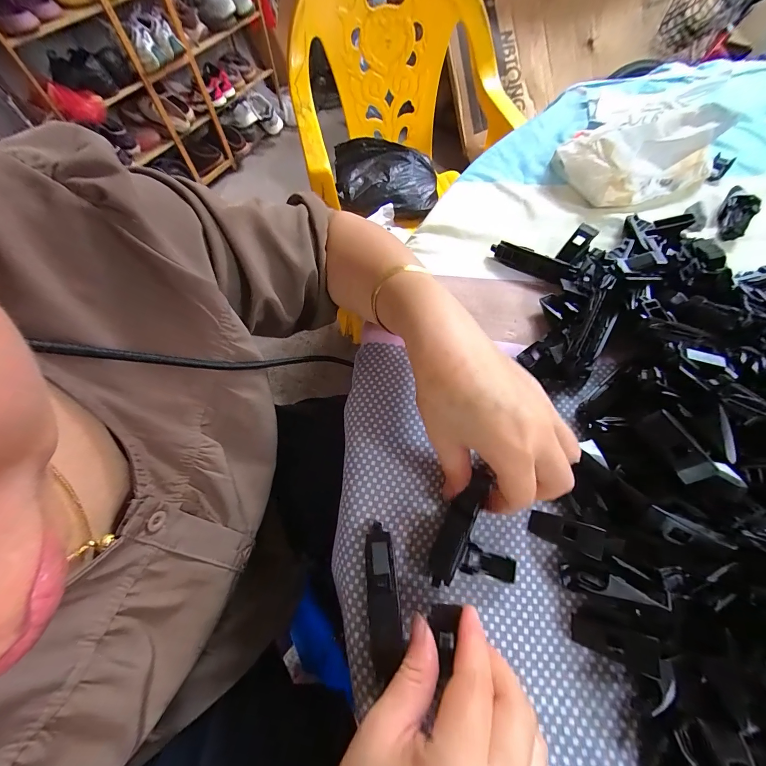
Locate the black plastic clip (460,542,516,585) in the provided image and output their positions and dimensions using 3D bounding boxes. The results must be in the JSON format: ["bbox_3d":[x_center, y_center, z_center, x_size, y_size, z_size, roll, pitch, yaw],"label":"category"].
[{"bbox_3d":[0.068,0.115,0.208,0.035,0.011,0.017,10,66,6],"label":"black plastic clip"}]

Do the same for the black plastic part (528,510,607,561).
[{"bbox_3d":[0.116,0.095,0.210,0.042,0.012,0.017,5,61,38],"label":"black plastic part"}]

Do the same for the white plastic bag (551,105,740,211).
[{"bbox_3d":[0.267,-0.230,0.336,0.144,0.047,0.081,-8,64,-2],"label":"white plastic bag"}]

